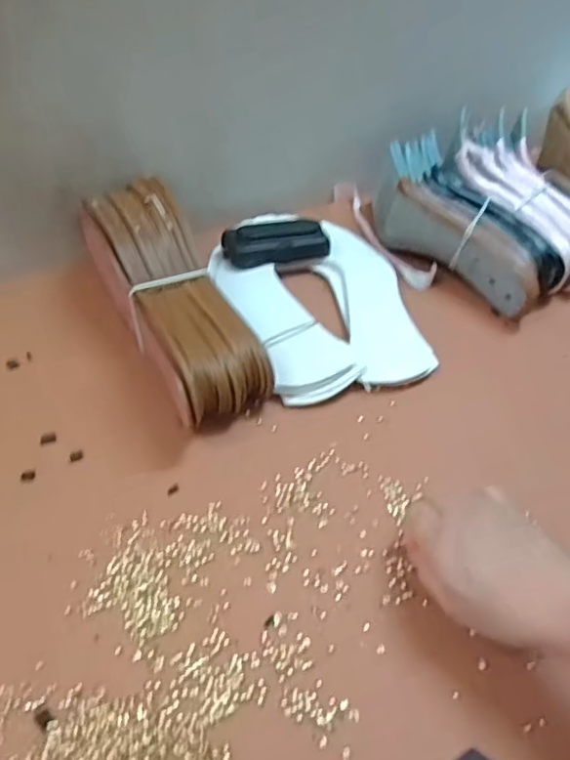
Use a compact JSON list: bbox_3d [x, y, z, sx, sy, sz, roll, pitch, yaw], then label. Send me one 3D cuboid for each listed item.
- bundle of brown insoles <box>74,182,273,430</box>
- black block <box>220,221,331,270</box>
[{"bbox_3d":[-0.096,-0.072,0.492,0.084,0.065,0.242,-20,65,-24],"label":"bundle of brown insoles"},{"bbox_3d":[-0.008,-0.135,0.588,0.105,0.026,0.041,-3,47,-10],"label":"black block"}]

